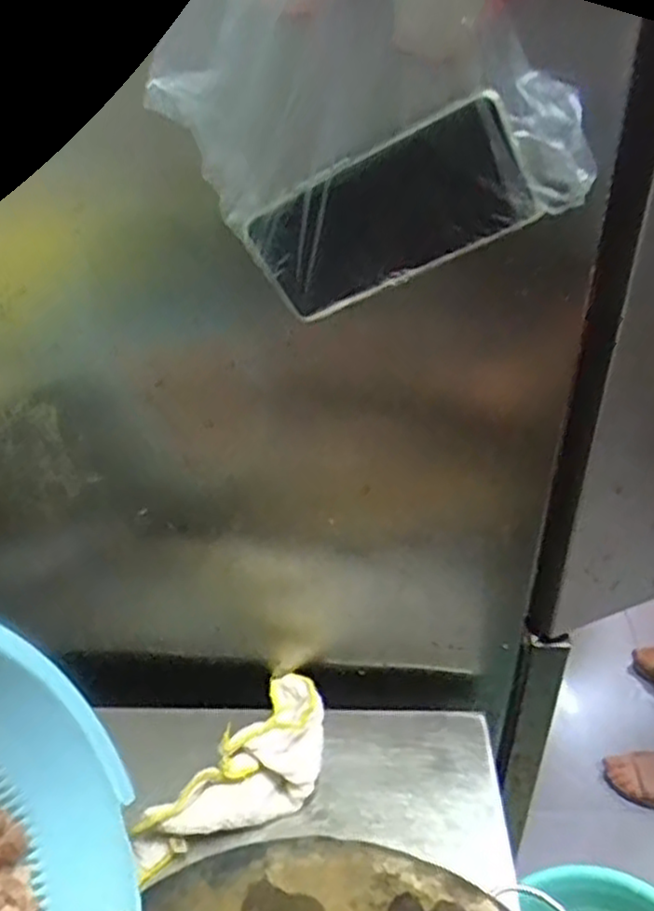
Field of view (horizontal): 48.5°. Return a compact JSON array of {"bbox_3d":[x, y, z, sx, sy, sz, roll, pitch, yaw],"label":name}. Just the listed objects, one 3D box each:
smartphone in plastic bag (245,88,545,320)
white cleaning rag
[{"bbox_3d":[0.035,-0.136,0.417,0.158,0.075,0.010,-19,28,26],"label":"smartphone in plastic bag"},{"bbox_3d":[-0.068,0.270,0.620,0.095,0.053,0.211,21,41,29],"label":"white cleaning rag"}]

